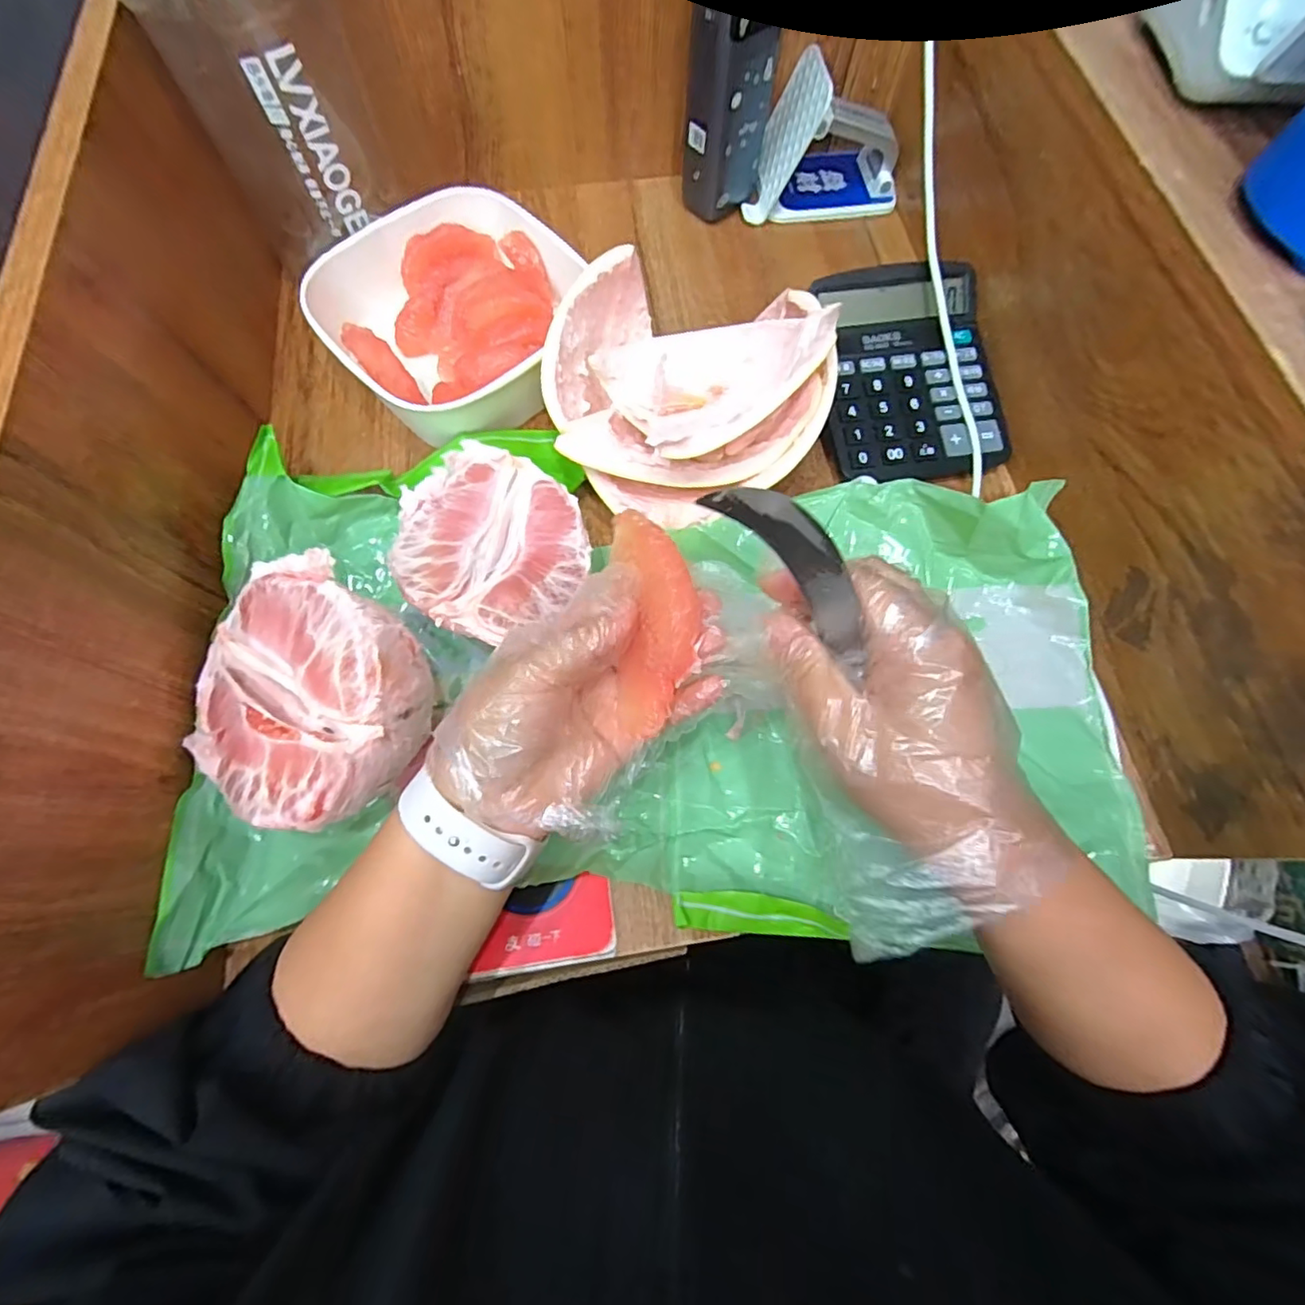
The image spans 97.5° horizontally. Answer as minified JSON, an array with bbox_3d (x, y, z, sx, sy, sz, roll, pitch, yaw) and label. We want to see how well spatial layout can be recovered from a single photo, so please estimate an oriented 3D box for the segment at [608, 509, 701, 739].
[{"bbox_3d":[0.000,-0.011,0.237,0.033,0.026,0.090,0,97,0],"label":"segment"}]

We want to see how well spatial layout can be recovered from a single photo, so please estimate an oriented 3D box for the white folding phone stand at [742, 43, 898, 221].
[{"bbox_3d":[0.135,-0.397,0.444,0.120,0.076,0.071,-3,70,-2],"label":"white folding phone stand"}]

